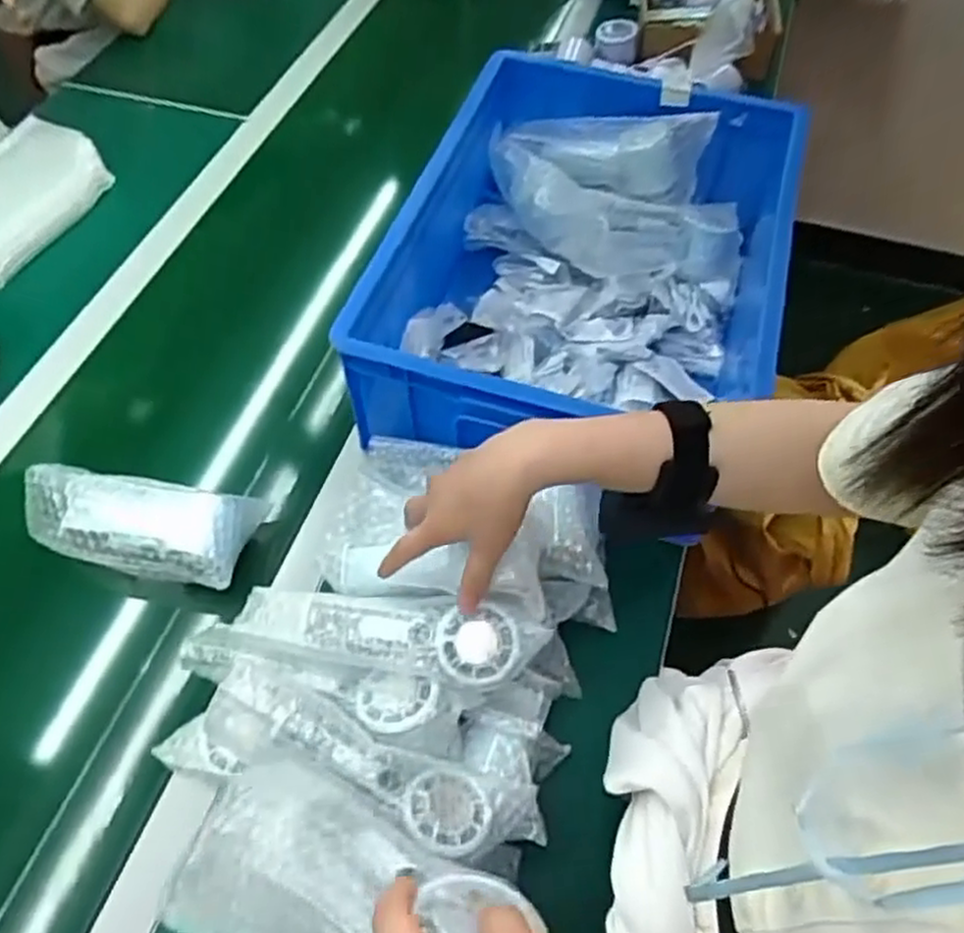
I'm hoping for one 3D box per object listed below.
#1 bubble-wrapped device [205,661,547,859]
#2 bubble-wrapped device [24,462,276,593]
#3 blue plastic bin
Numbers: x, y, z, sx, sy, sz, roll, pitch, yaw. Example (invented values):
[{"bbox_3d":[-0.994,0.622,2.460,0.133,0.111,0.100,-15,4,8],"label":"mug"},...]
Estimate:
[{"bbox_3d":[-0.069,0.193,0.478,0.214,0.048,0.060,27,58,-6],"label":"bubble-wrapped device"},{"bbox_3d":[-0.296,0.052,0.660,0.188,0.063,0.088,10,57,4],"label":"bubble-wrapped device"},{"bbox_3d":[0.112,-0.183,0.748,0.356,0.150,0.480,17,58,9],"label":"blue plastic bin"}]

